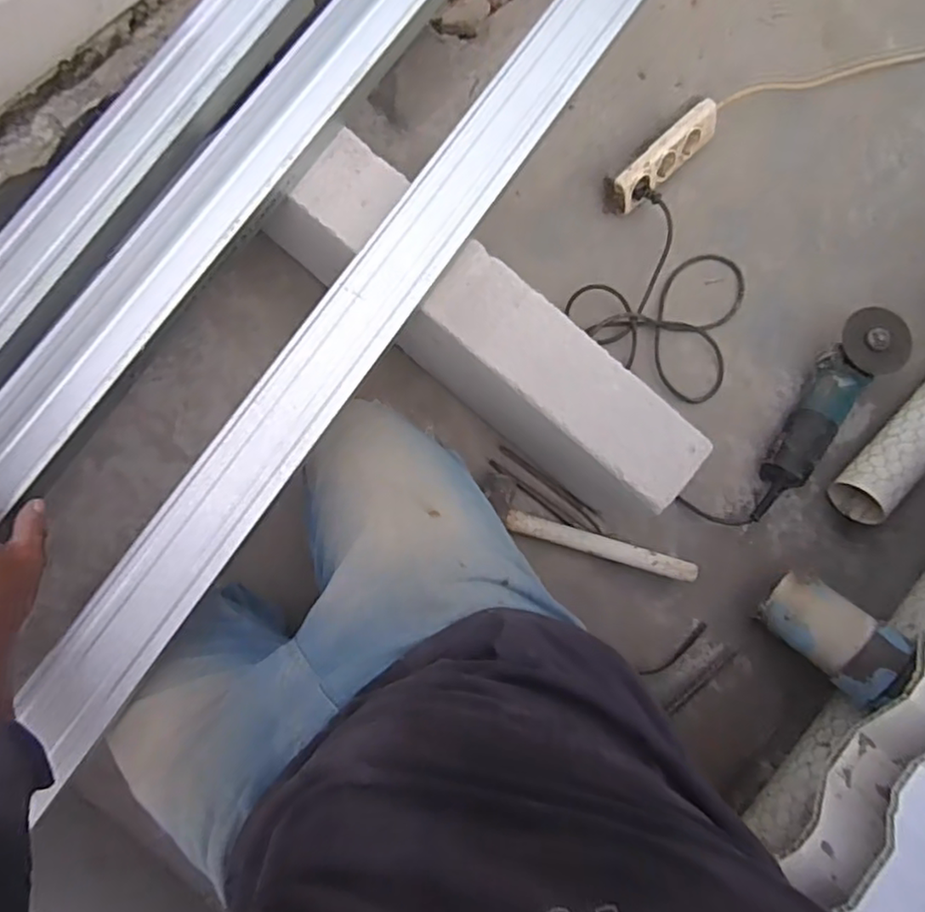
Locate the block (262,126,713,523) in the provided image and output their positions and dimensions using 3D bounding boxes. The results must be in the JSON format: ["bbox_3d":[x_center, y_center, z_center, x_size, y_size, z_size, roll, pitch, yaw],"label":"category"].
[{"bbox_3d":[0.037,-0.125,0.778,0.549,0.205,0.106,40,81,-3],"label":"block"}]

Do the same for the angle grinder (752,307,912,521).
[{"bbox_3d":[0.490,-0.050,0.890,0.080,0.098,0.318,32,80,-4],"label":"angle grinder"}]

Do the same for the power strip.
[{"bbox_3d":[0.285,-0.422,0.921,0.190,0.059,0.051,-44,92,-9],"label":"power strip"}]

